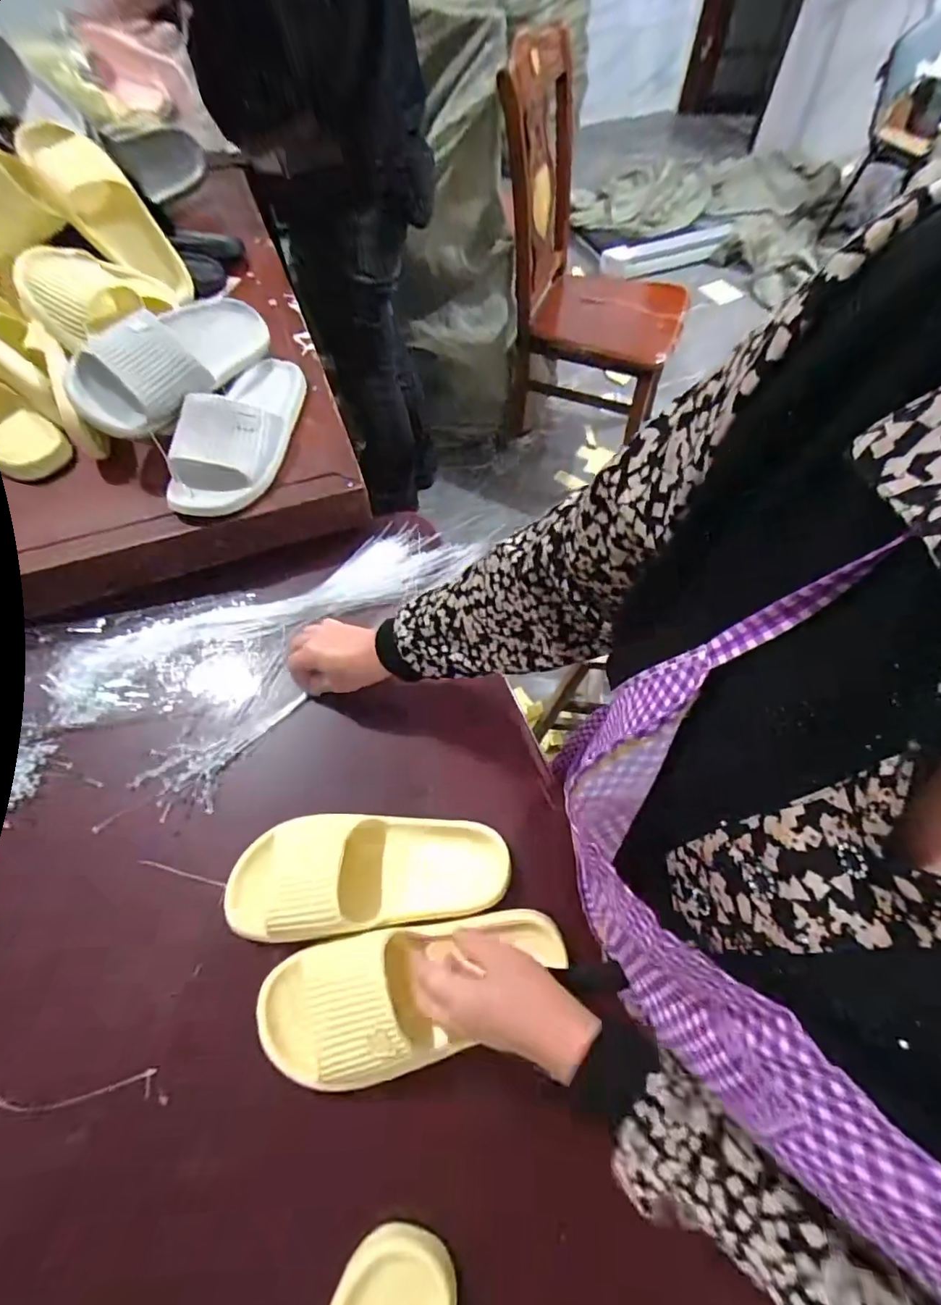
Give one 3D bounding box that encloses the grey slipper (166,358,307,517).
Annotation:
[{"bbox_3d":[-0.266,-0.285,0.653,0.098,0.072,0.273,17,61,9],"label":"grey slipper"}]

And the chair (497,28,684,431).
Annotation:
[{"bbox_3d":[0.366,-1.036,1.546,0.505,0.862,0.588,13,60,7],"label":"chair"}]

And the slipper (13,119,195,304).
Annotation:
[{"bbox_3d":[-0.511,-0.624,0.774,0.232,0.072,0.108,47,61,-24],"label":"slipper"}]

